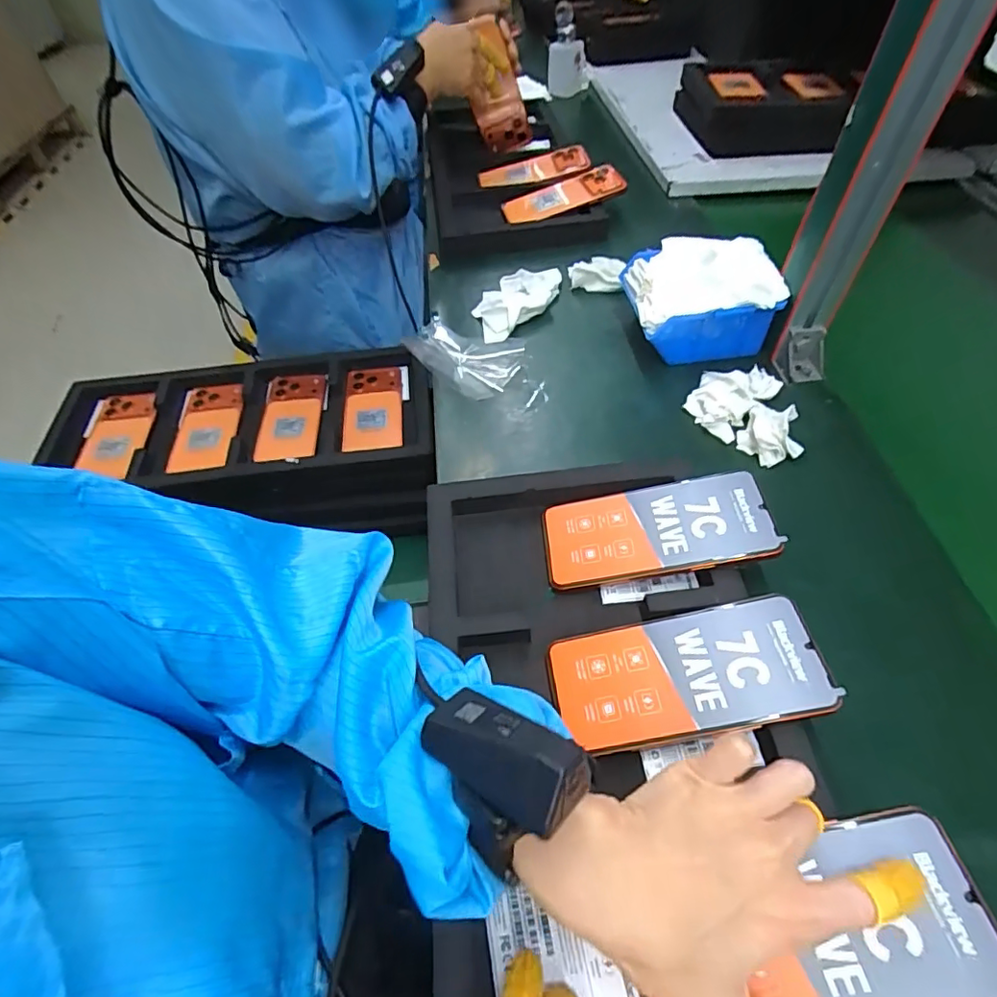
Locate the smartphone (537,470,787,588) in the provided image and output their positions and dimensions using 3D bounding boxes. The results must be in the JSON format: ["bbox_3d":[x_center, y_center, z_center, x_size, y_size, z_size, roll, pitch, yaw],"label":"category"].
[{"bbox_3d":[0.116,0.023,0.411,0.161,0.005,0.076,-12,53,10],"label":"smartphone"}]

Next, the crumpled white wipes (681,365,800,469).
[{"bbox_3d":[0.238,-0.088,0.510,0.085,0.027,0.110,-37,61,-24],"label":"crumpled white wipes"}]

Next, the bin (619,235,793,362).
[{"bbox_3d":[0.210,-0.204,0.575,0.147,0.076,0.111,1,53,2],"label":"bin"}]

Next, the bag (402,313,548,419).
[{"bbox_3d":[-0.023,-0.148,0.584,0.167,0.022,0.101,22,57,17],"label":"bag"}]

